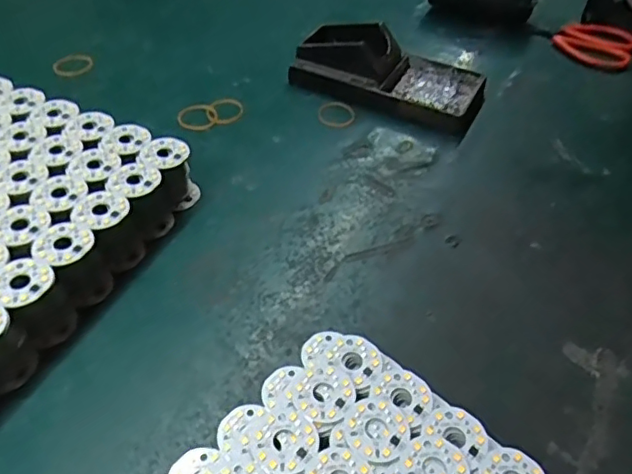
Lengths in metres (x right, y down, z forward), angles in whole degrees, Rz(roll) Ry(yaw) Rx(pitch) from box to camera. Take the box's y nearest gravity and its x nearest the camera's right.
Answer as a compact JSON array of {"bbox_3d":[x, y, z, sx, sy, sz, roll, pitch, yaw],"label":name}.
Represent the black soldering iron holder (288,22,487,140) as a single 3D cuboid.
[{"bbox_3d":[0.065,-0.146,0.490,0.160,0.042,0.088,22,48,18],"label":"black soldering iron holder"}]

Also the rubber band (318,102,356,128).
[{"bbox_3d":[0.017,-0.103,0.471,0.031,0.004,0.035,3,45,0],"label":"rubber band"}]

